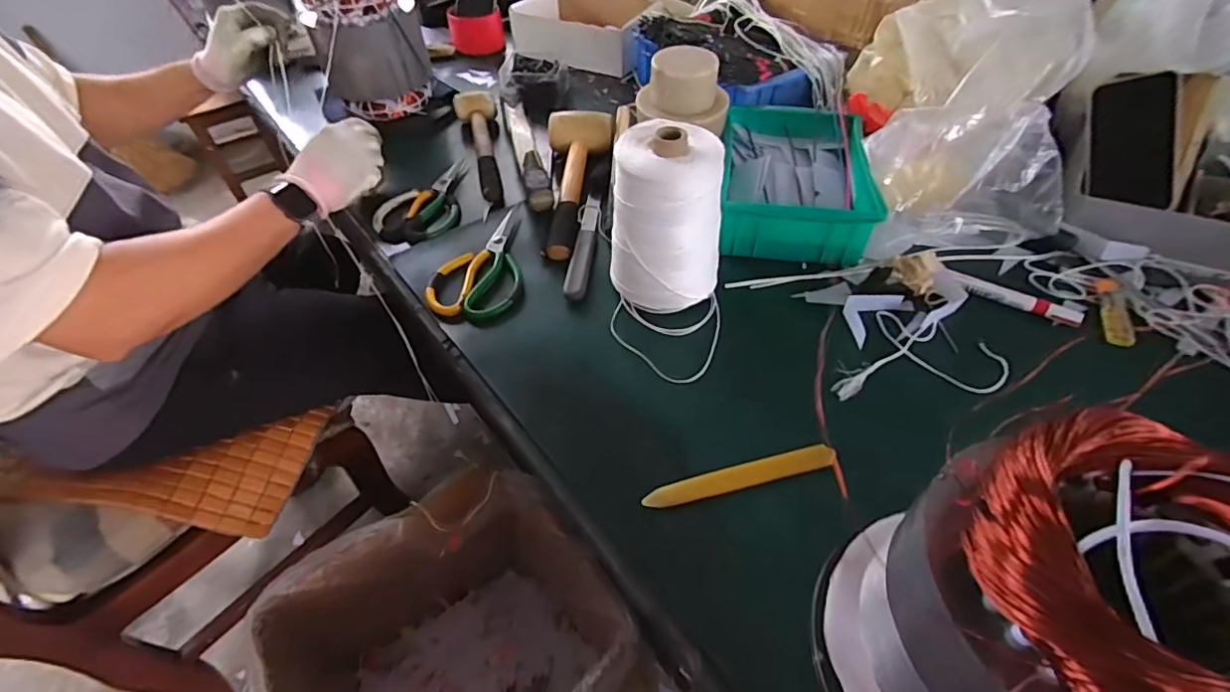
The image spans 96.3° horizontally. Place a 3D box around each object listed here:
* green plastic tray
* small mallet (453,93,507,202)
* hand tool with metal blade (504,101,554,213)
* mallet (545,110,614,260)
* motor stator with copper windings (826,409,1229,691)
[{"bbox_3d":[0.221,-0.215,0.696,0.170,0.066,0.250,6,48,7],"label":"green plastic tray"},{"bbox_3d":[-0.193,-0.297,0.800,0.063,0.038,0.259,-12,49,-9],"label":"small mallet"},{"bbox_3d":[-0.125,-0.279,0.769,0.031,0.031,0.269,-12,49,-9],"label":"hand tool with metal blade"},{"bbox_3d":[-0.052,-0.215,0.715,0.086,0.052,0.278,-1,48,1],"label":"mallet"},{"bbox_3d":[0.206,0.132,0.267,0.124,0.200,0.137,3,48,4],"label":"motor stator with copper windings"}]

